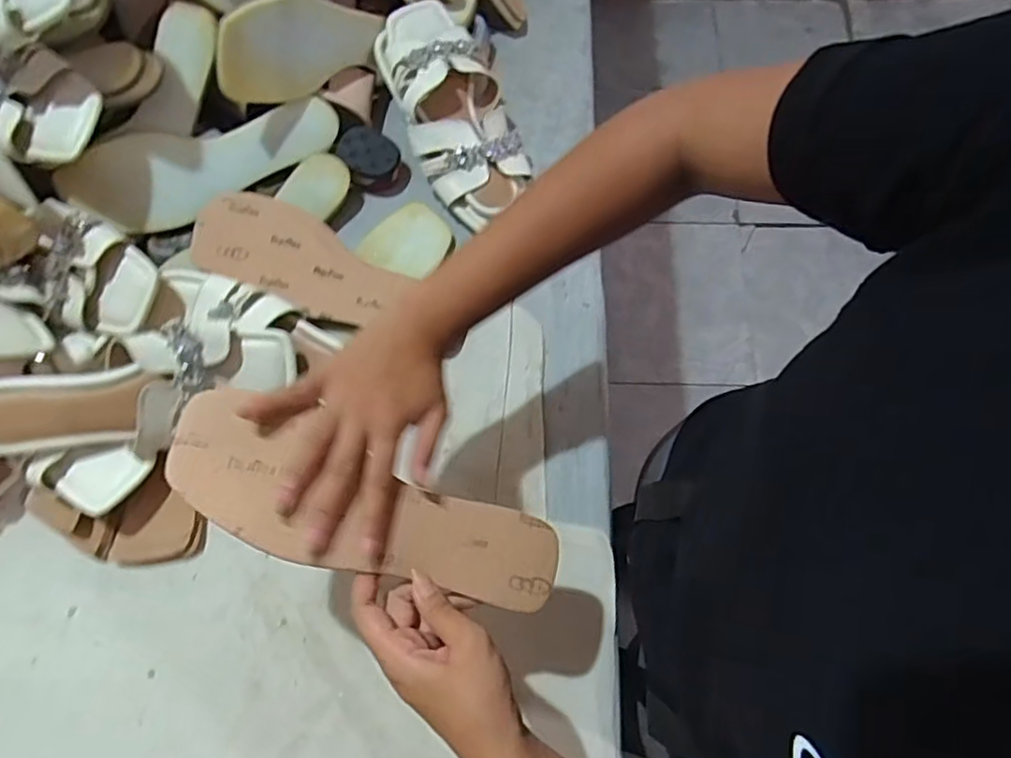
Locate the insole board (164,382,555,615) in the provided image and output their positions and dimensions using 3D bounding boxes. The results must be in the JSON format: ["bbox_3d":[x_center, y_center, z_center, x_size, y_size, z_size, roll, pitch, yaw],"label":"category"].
[{"bbox_3d":[-0.079,0.079,0.374,0.238,0.019,0.075,22,72,-10],"label":"insole board"}]

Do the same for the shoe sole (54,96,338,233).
[{"bbox_3d":[-0.274,-0.201,0.587,0.246,0.083,0.016,-25,26,-17],"label":"shoe sole"}]

